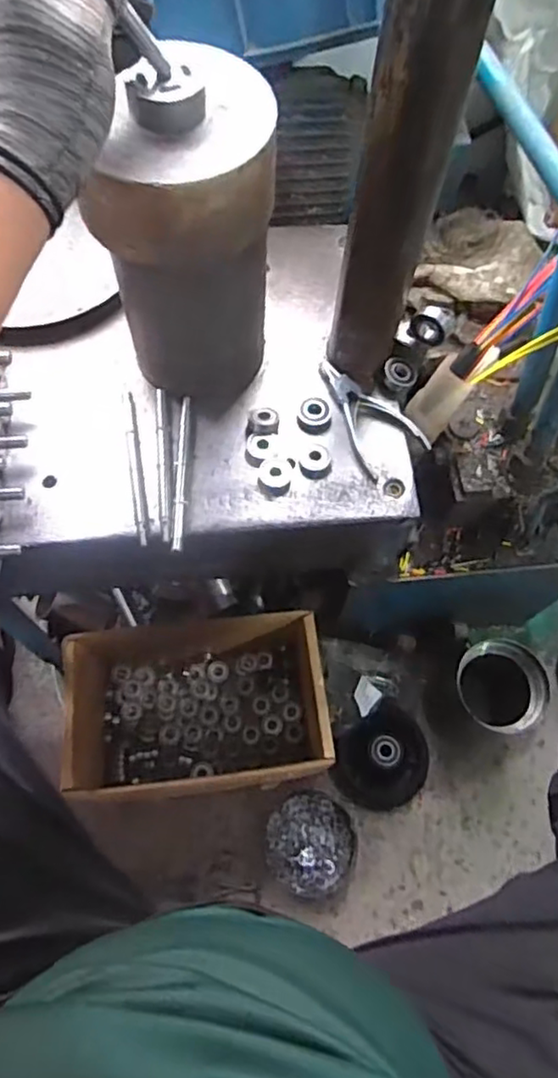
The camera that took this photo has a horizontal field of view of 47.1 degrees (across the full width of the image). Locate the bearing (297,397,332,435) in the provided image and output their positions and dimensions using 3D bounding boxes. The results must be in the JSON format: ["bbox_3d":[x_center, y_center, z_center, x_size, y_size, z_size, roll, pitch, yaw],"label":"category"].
[{"bbox_3d":[0.036,-0.122,0.635,0.033,0.018,0.033,1,66,-2],"label":"bearing"}]

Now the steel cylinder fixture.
[{"bbox_3d":[-0.065,-0.222,0.526,0.107,0.260,0.113,11,66,2],"label":"steel cylinder fixture"}]

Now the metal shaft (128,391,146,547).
[{"bbox_3d":[-0.134,-0.067,0.600,0.011,0.011,0.157,-7,67,-5],"label":"metal shaft"}]

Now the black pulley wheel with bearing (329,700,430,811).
[{"bbox_3d":[0.149,0.313,0.904,0.139,0.060,0.123,-35,72,-16],"label":"black pulley wheel with bearing"}]

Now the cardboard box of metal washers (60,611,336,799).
[{"bbox_3d":[-0.104,0.215,0.860,0.303,0.203,0.227,-5,66,-5],"label":"cardboard box of metal washers"}]

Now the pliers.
[{"bbox_3d":[0.081,-0.127,0.638,0.071,0.013,0.137,-31,71,-15],"label":"pliers"}]

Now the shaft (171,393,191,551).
[{"bbox_3d":[-0.091,-0.064,0.599,0.010,0.013,0.162,0,66,-2],"label":"shaft"}]

